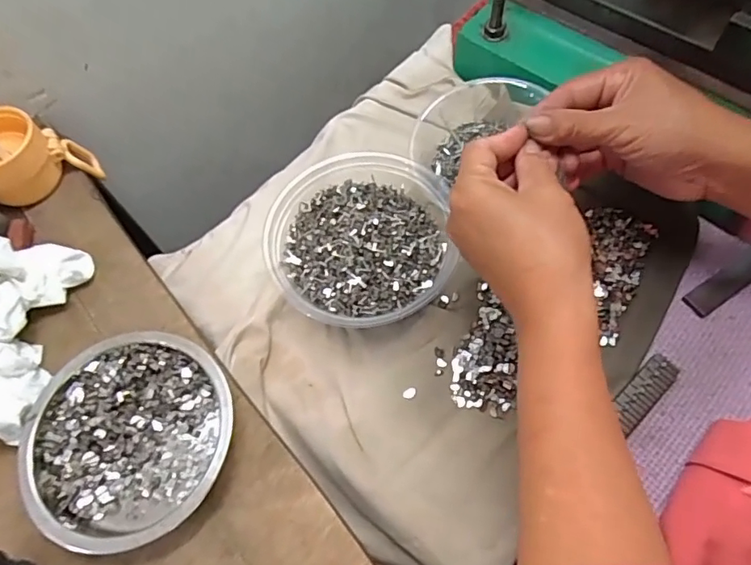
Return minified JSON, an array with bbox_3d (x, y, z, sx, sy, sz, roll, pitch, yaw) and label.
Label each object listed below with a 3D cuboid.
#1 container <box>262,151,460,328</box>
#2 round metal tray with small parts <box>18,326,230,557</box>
[{"bbox_3d":[-0.013,-0.030,0.374,0.129,0.038,0.127,-2,64,4],"label":"container"},{"bbox_3d":[-0.146,0.090,0.311,0.117,0.024,0.119,-2,64,4],"label":"round metal tray with small parts"}]

